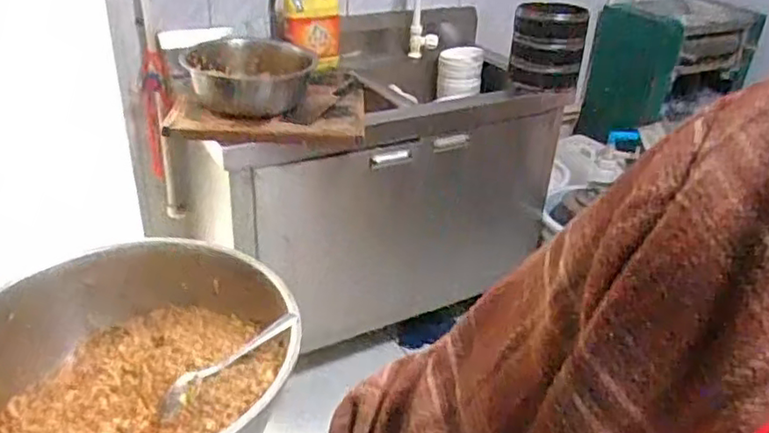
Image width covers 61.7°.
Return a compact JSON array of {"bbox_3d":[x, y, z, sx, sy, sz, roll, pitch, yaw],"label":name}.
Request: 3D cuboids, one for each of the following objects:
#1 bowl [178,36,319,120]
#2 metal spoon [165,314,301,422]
[{"bbox_3d":[-0.298,-0.311,1.394,0.268,0.089,0.273,5,30,-3],"label":"bowl"},{"bbox_3d":[-0.165,0.151,0.678,0.163,0.021,0.035,-33,45,-21],"label":"metal spoon"}]

